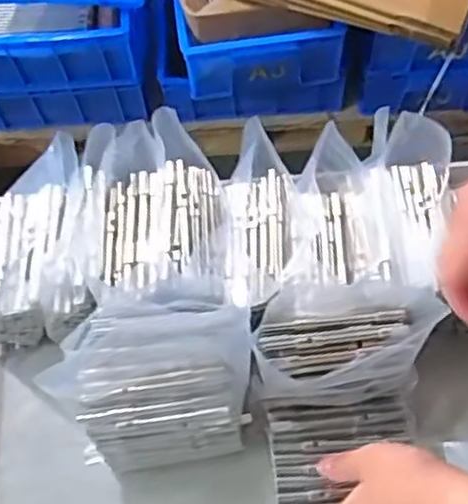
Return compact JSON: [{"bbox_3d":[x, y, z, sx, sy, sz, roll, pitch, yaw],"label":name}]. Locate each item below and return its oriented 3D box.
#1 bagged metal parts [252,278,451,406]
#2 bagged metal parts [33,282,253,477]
[{"bbox_3d":[0.088,0.070,0.559,0.138,0.061,0.086,-4,64,1],"label":"bagged metal parts"},{"bbox_3d":[-0.064,0.099,0.567,0.151,0.114,0.124,-5,64,1],"label":"bagged metal parts"}]

